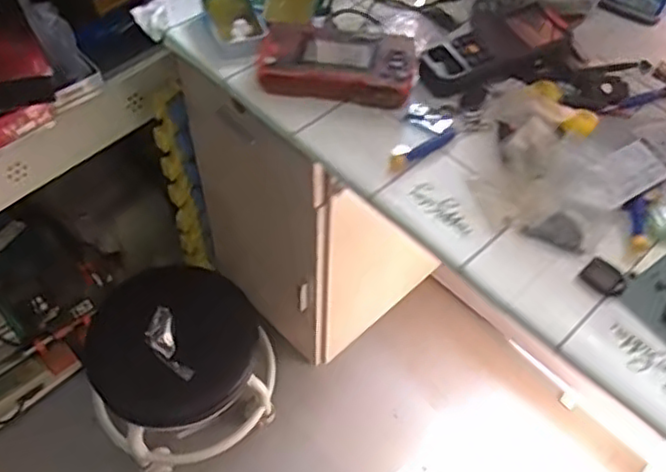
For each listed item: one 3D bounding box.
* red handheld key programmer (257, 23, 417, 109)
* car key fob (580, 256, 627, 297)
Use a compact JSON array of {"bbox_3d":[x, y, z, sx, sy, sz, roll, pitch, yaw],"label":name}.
[{"bbox_3d":[0.006,-0.198,0.774,0.173,0.043,0.100,8,55,2],"label":"red handheld key programmer"},{"bbox_3d":[0.256,0.038,0.633,0.034,0.008,0.039,-37,65,-26],"label":"car key fob"}]

